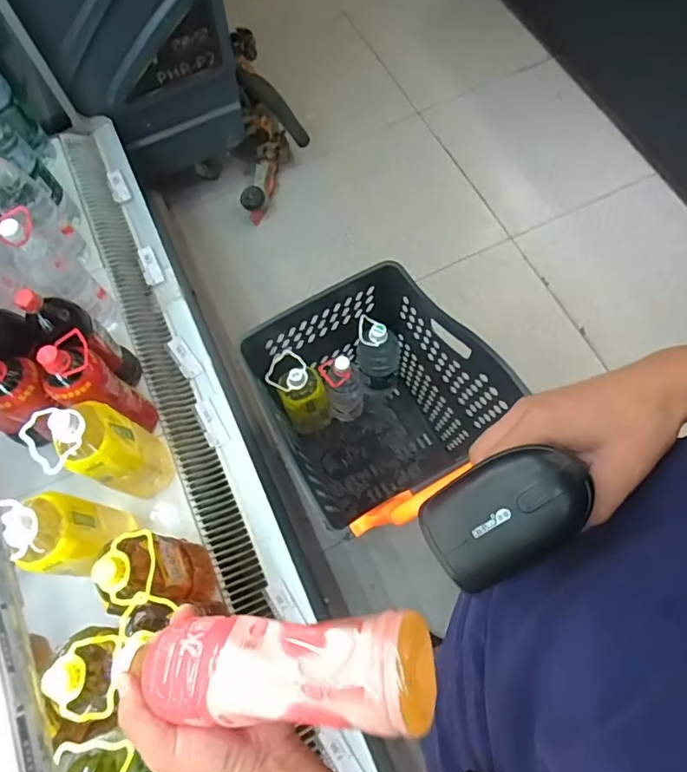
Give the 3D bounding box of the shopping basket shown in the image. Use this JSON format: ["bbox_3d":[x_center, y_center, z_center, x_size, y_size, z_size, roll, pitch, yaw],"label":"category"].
[{"bbox_3d":[0.047,0.033,1.217,0.366,0.610,0.392,-27,71,-9],"label":"shopping basket"}]

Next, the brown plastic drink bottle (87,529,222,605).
[{"bbox_3d":[-0.270,0.291,0.803,0.079,0.319,0.098,-16,70,-5],"label":"brown plastic drink bottle"}]

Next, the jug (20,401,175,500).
[{"bbox_3d":[-0.381,0.120,0.878,0.114,0.324,0.104,0,69,1],"label":"jug"}]

